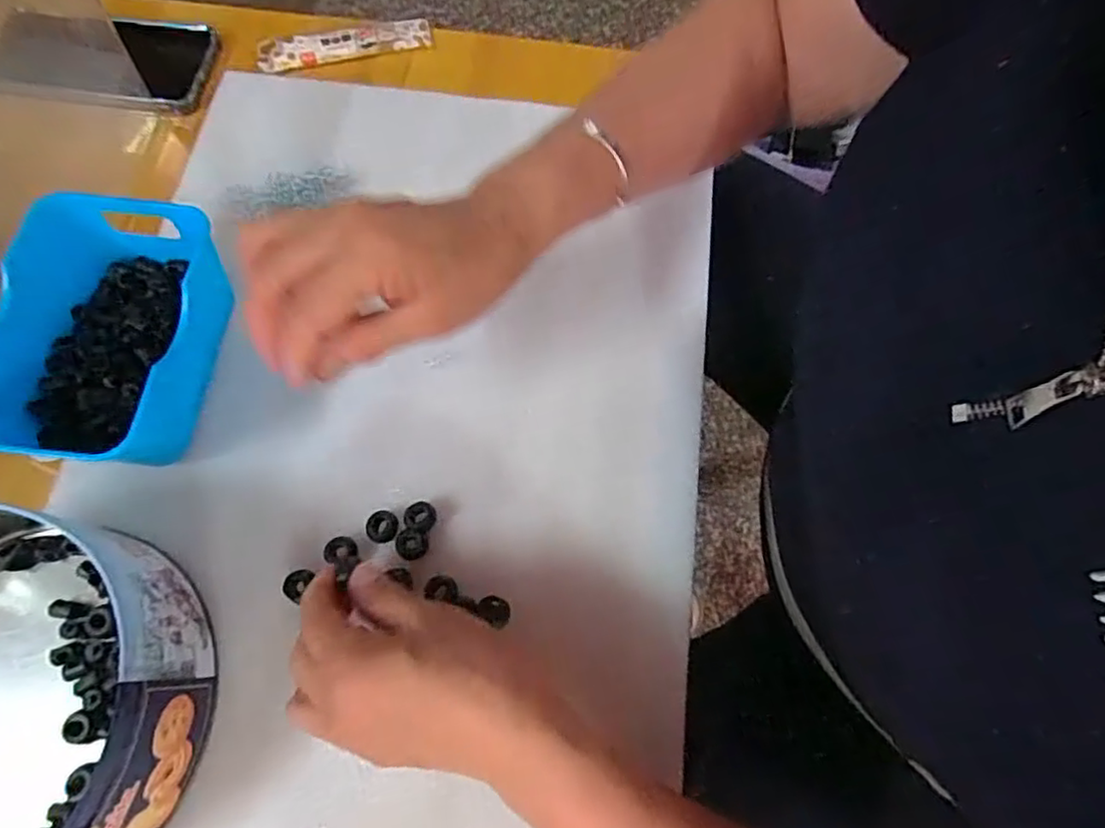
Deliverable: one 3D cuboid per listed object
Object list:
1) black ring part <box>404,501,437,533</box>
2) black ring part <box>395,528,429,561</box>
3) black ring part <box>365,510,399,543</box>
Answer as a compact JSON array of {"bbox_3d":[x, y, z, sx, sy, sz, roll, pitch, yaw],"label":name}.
[{"bbox_3d":[-0.076,0.058,0.362,0.018,0.004,0.016,18,71,6],"label":"black ring part"},{"bbox_3d":[-0.079,0.073,0.355,0.018,0.004,0.016,14,70,5],"label":"black ring part"},{"bbox_3d":[-0.097,0.064,0.360,0.018,0.004,0.019,0,70,0],"label":"black ring part"}]

